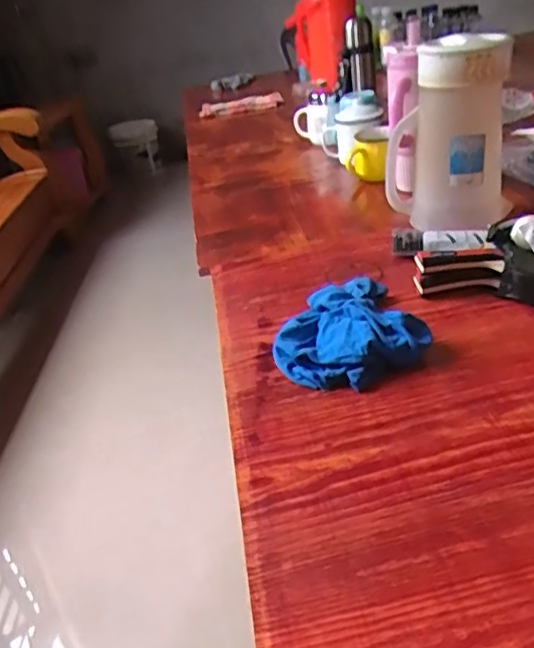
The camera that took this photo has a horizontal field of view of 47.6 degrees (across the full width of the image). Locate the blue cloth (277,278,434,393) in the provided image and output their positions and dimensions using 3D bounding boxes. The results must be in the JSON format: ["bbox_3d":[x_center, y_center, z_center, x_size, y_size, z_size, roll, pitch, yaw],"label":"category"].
[{"bbox_3d":[0.083,0.006,0.662,0.158,0.048,0.156,-15,31,-12],"label":"blue cloth"}]

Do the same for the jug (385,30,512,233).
[{"bbox_3d":[0.262,-0.268,0.862,0.107,0.242,0.131,-24,34,-26],"label":"jug"}]

